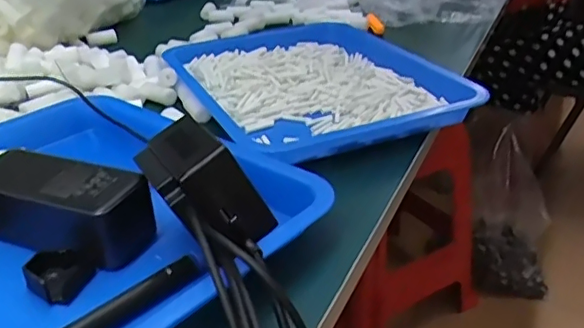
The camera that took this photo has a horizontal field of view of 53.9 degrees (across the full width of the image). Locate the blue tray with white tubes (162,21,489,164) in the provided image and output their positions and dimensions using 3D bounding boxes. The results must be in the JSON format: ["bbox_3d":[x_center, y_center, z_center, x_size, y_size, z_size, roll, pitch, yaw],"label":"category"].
[{"bbox_3d":[0.013,-0.098,0.624,0.246,0.035,0.319,-14,31,-21],"label":"blue tray with white tubes"}]

